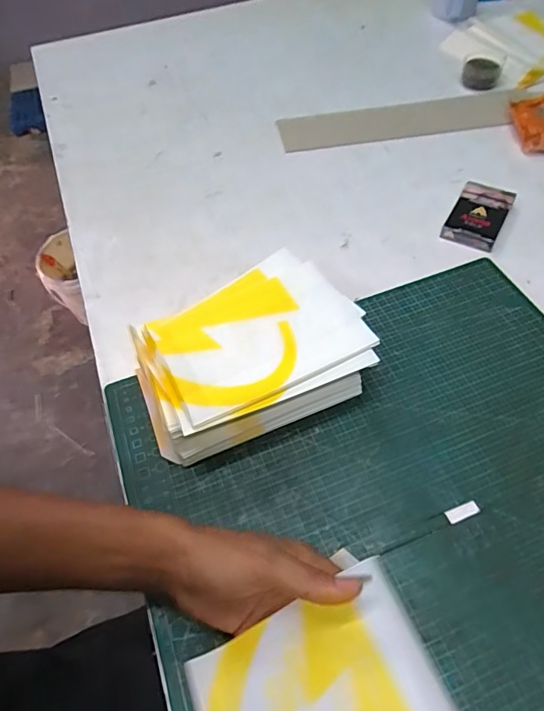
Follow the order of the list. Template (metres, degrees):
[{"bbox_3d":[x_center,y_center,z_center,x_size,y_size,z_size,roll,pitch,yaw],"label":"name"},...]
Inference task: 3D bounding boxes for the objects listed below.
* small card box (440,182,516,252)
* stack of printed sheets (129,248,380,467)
[{"bbox_3d":[0.247,-0.168,0.575,0.060,0.019,0.099,24,61,19],"label":"small card box"},{"bbox_3d":[-0.025,-0.002,0.453,0.207,0.073,0.154,-22,57,-11],"label":"stack of printed sheets"}]

